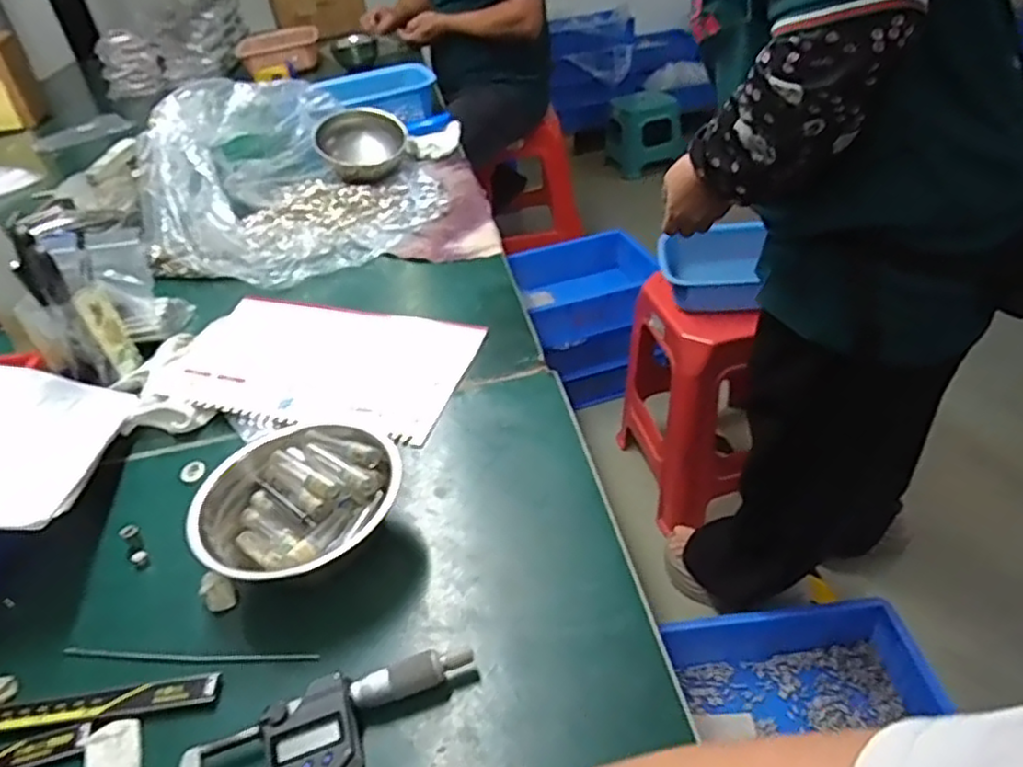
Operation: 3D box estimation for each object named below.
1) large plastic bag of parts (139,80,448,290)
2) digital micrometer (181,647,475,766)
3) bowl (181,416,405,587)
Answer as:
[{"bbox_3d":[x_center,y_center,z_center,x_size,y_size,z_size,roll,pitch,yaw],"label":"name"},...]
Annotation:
[{"bbox_3d":[-0.288,-0.308,0.882,0.350,0.132,0.431,-13,37,-5],"label":"large plastic bag of parts"},{"bbox_3d":[-0.089,0.174,0.329,0.148,0.025,0.052,-20,38,-13],"label":"digital micrometer"},{"bbox_3d":[-0.130,0.080,0.427,0.105,0.048,0.124,11,42,25],"label":"bowl"}]

